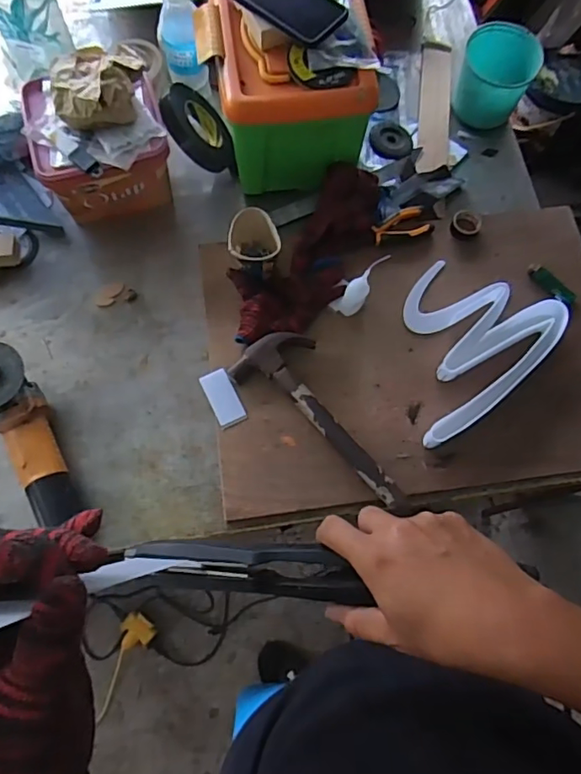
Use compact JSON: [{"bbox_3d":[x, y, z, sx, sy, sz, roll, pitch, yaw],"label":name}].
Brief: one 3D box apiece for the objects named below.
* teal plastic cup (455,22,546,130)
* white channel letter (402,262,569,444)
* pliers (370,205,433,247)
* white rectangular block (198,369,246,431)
[{"bbox_3d":[0.338,-0.512,0.904,0.113,0.115,0.106,0,72,-1],"label":"teal plastic cup"},{"bbox_3d":[0.241,-0.045,0.763,0.213,0.032,0.275,29,74,8],"label":"white channel letter"},{"bbox_3d":[0.171,-0.248,0.840,0.091,0.018,0.048,-18,73,-8],"label":"pliers"},{"bbox_3d":[-0.093,0.014,0.759,0.042,0.010,0.082,-24,74,-9],"label":"white rectangular block"}]

